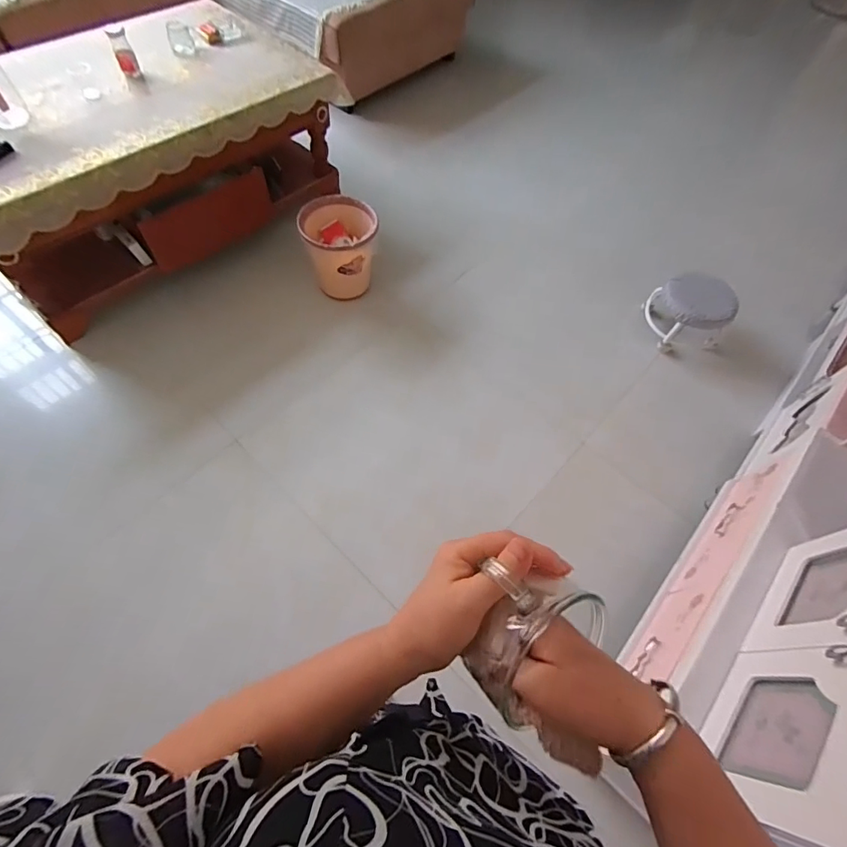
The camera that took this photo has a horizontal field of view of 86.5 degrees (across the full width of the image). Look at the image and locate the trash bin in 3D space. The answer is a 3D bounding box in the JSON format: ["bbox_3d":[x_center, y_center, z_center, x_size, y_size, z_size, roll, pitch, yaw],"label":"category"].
[{"bbox_3d":[-0.292,-0.644,1.626,0.229,0.284,0.270,-35,68,-21],"label":"trash bin"}]

